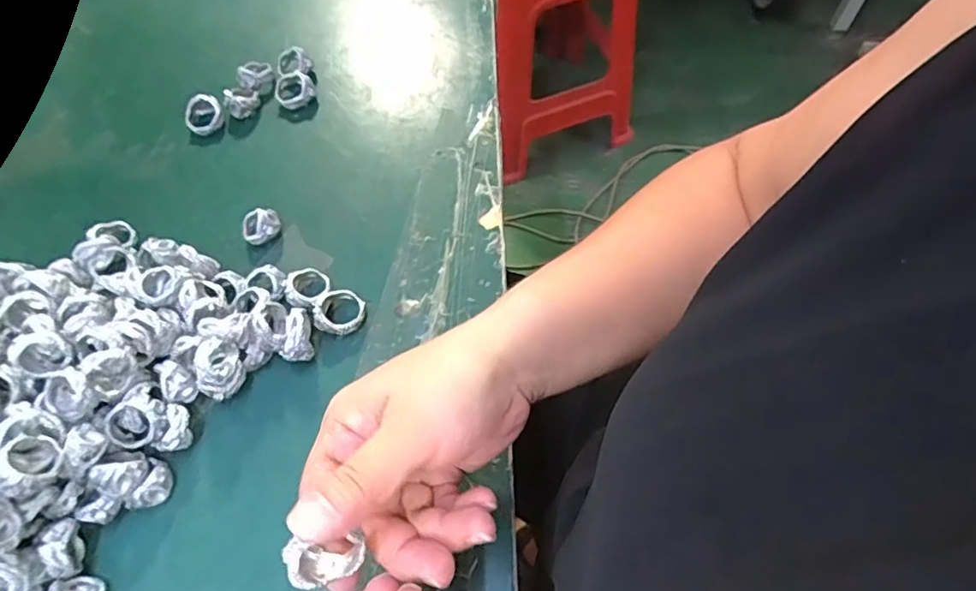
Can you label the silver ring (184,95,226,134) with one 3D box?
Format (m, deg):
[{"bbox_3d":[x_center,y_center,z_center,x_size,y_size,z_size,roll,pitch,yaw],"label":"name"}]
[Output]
[{"bbox_3d":[-0.215,-0.137,0.421,0.028,0.021,0.022,-22,62,-9],"label":"silver ring"}]

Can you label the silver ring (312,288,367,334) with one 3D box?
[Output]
[{"bbox_3d":[-0.089,0.009,0.338,0.025,0.017,0.029,12,62,10],"label":"silver ring"}]

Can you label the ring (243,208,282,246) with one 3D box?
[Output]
[{"bbox_3d":[-0.151,-0.046,0.370,0.025,0.016,0.021,-24,62,-10],"label":"ring"}]

